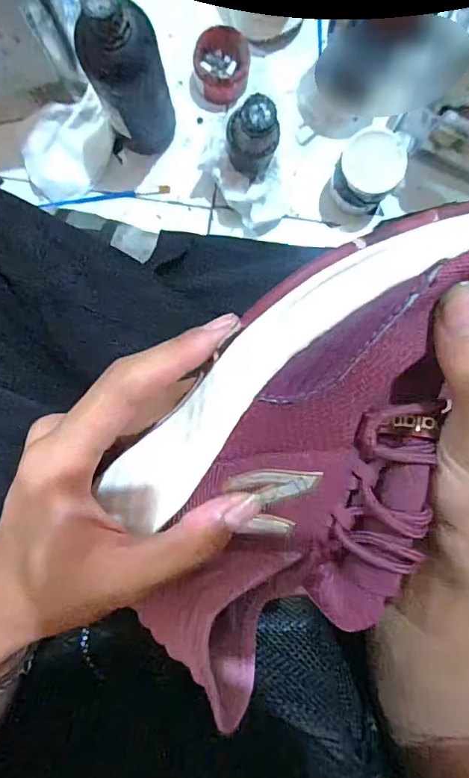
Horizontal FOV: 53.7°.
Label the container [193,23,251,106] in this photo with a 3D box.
[{"bbox_3d":[-0.014,-0.351,0.505,0.059,0.037,0.068,15,91,-2],"label":"container"}]

